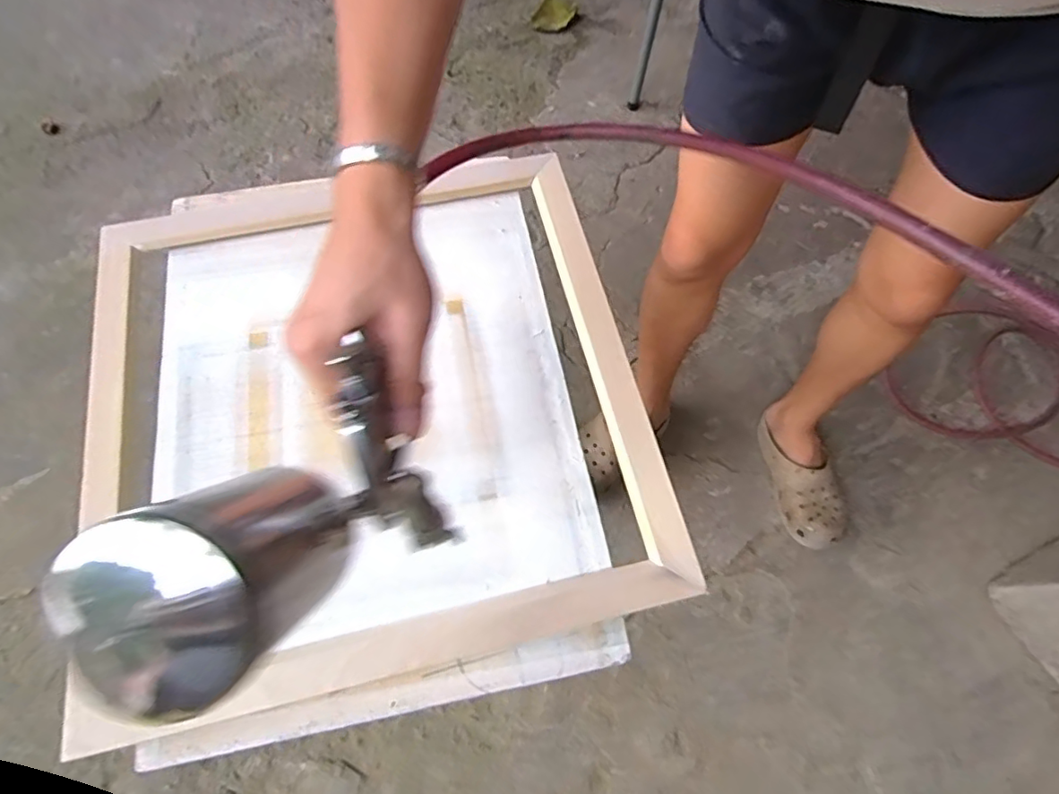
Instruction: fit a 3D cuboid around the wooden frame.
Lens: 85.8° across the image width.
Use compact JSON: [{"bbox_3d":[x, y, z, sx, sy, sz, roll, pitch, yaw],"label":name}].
[{"bbox_3d":[-0.164,-0.009,0.573,0.528,0.035,0.553,-12,65,-6],"label":"wooden frame"}]

